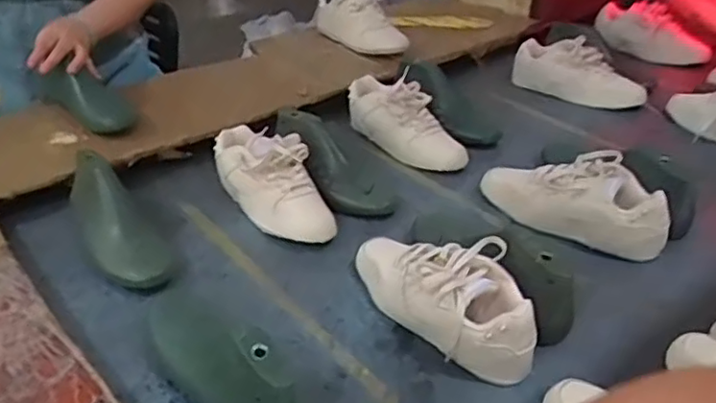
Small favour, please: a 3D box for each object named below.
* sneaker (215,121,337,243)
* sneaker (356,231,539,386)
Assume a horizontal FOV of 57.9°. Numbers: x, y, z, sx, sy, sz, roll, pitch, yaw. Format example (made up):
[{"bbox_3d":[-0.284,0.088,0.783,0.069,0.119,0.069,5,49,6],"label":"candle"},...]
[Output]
[{"bbox_3d":[-0.117,-0.030,0.931,0.105,0.083,0.253,-24,53,-31],"label":"sneaker"},{"bbox_3d":[0.102,0.094,0.744,0.119,0.090,0.254,-22,40,-29],"label":"sneaker"}]

